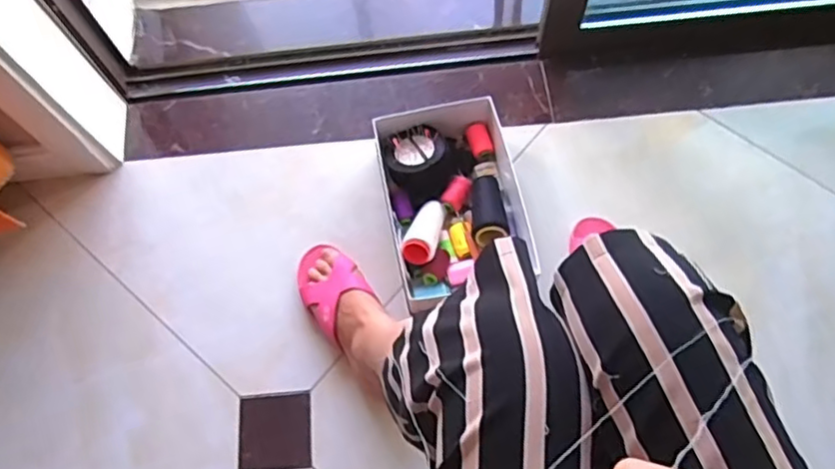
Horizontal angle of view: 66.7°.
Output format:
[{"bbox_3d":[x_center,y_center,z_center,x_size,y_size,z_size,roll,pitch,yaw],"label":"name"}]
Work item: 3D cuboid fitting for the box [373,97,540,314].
[{"bbox_3d":[0.057,-0.046,0.933,0.195,0.100,0.274,-11,67,-3],"label":"box"}]

